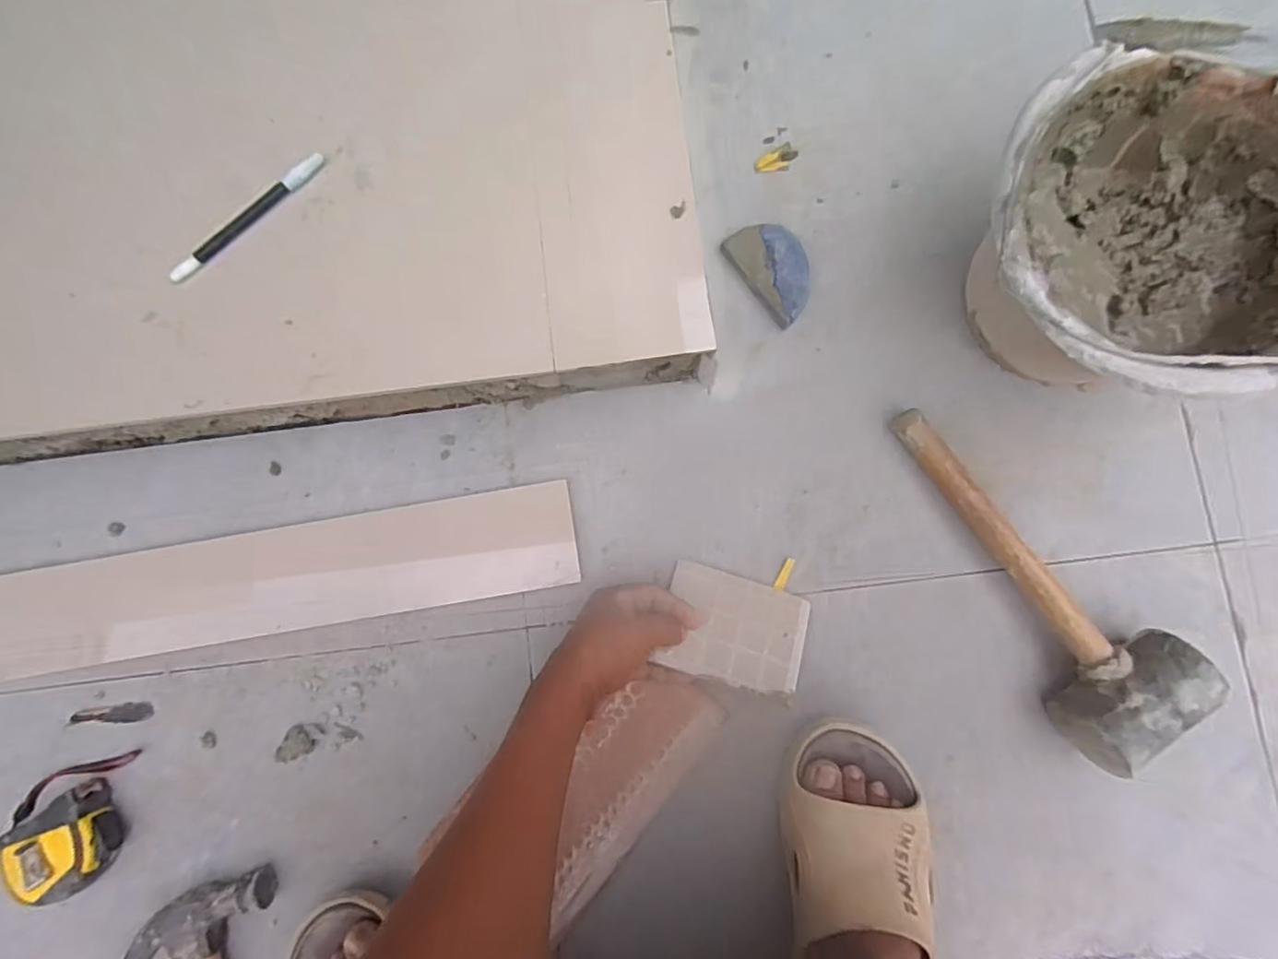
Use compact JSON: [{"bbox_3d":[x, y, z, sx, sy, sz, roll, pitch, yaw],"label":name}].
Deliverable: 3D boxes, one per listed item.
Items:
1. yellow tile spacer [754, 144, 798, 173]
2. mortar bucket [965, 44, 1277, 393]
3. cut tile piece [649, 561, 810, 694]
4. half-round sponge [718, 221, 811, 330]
[{"bbox_3d":[0.128,-0.299,0.565,0.039,0.016,0.017,-5,82,-1],"label":"yellow tile spacer"},{"bbox_3d":[0.354,-0.165,0.466,0.221,0.161,0.221,0,82,-1],"label":"mortar bucket"},{"bbox_3d":[0.079,0.123,0.501,0.113,0.004,0.087,15,62,3],"label":"cut tile piece"},{"bbox_3d":[0.123,-0.189,0.552,0.056,0.018,0.093,-36,84,-5],"label":"half-round sponge"}]

